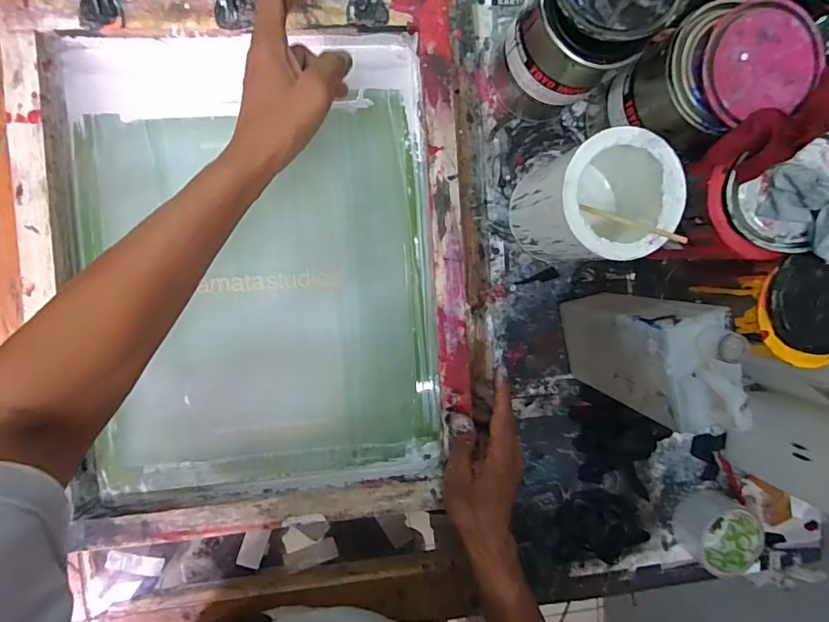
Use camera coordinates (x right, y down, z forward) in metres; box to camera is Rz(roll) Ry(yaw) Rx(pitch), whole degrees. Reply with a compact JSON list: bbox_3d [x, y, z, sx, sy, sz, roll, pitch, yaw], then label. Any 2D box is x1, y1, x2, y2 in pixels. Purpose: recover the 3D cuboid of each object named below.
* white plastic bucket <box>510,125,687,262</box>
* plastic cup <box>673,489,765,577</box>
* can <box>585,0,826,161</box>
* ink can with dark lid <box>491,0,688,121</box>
[{"bbox_3d":[0.176,-0.109,0.460,0.110,0.149,0.109,-1,95,-8],"label":"white plastic bucket"},{"bbox_3d":[0.384,0.279,0.575,0.087,0.048,0.087,-1,95,-8],"label":"plastic cup"},{"bbox_3d":[0.263,-0.213,0.444,0.117,0.157,0.104,-35,99,-3],"label":"can"},{"bbox_3d":[0.147,-0.256,0.407,0.108,0.129,0.120,28,91,-9],"label":"ink can with dark lid"}]

